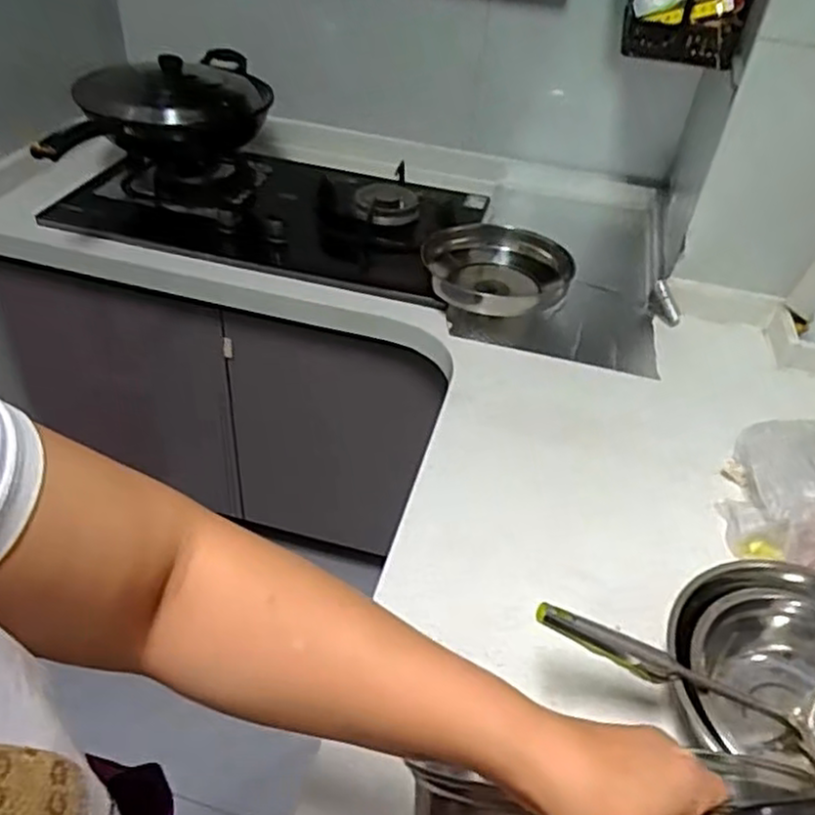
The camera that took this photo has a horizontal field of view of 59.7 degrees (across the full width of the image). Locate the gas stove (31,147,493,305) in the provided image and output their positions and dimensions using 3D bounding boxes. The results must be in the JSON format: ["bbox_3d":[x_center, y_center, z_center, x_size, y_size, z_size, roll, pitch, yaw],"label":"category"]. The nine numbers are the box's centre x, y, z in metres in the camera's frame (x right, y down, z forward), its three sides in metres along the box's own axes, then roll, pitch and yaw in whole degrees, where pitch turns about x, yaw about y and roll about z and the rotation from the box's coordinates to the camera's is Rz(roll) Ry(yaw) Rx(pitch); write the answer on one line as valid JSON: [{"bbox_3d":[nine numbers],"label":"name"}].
[{"bbox_3d":[-0.297,-0.449,1.466,0.942,0.064,0.490,19,42,16],"label":"gas stove"}]

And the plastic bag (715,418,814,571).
[{"bbox_3d":[0.440,0.101,0.791,0.134,0.099,0.143,15,41,11],"label":"plastic bag"}]

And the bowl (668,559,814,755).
[{"bbox_3d":[0.353,0.237,0.631,0.221,0.110,0.210,3,40,-3],"label":"bowl"}]

